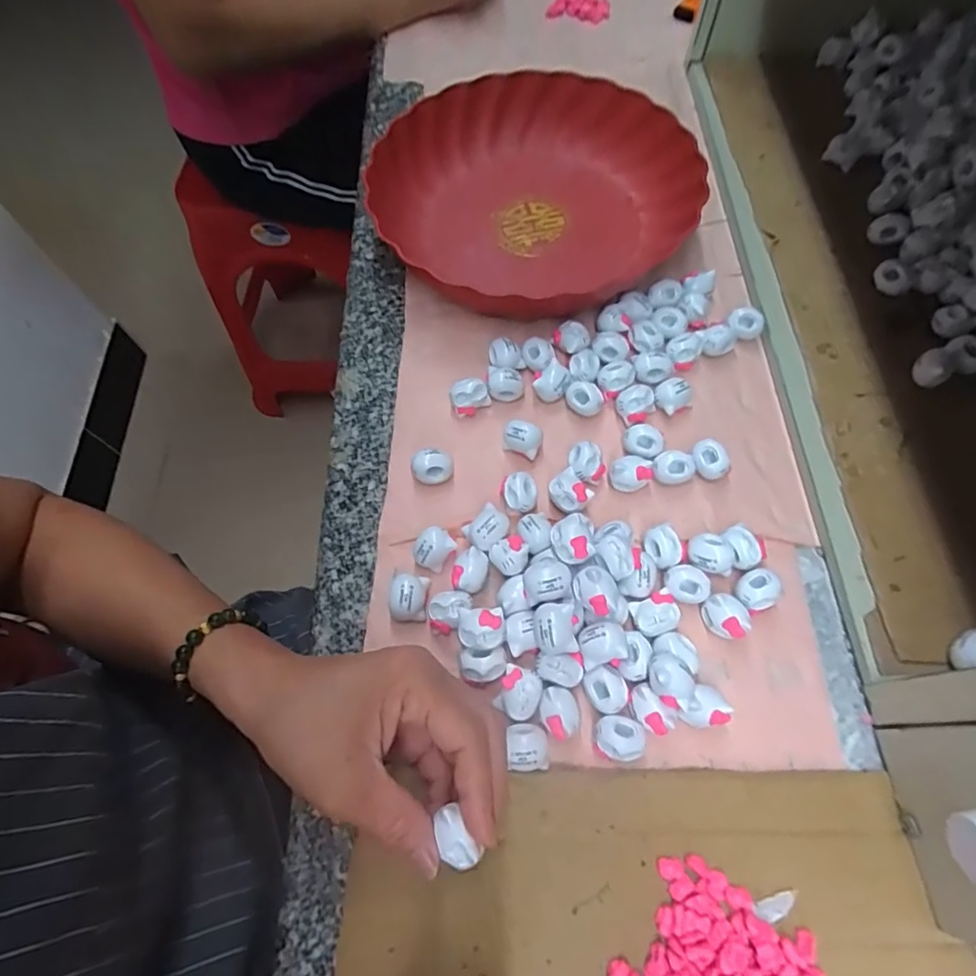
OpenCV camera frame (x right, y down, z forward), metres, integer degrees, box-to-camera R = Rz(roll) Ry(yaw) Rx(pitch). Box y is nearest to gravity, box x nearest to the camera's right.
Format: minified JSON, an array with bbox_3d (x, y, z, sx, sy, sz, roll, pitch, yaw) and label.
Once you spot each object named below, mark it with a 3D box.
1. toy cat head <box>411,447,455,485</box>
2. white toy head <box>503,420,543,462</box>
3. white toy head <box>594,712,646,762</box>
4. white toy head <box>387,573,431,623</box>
[{"bbox_3d":[-0.035,-0.012,0.352,0.025,0.022,0.018,-15,66,-4],"label":"toy cat head"},{"bbox_3d":[0.022,-0.031,0.360,0.024,0.023,0.016,27,69,14],"label":"white toy head"},{"bbox_3d":[0.066,0.128,0.285,0.025,0.015,0.022,-7,65,-1],"label":"white toy head"},{"bbox_3d":[-0.045,0.063,0.317,0.021,0.021,0.025,3,66,4],"label":"white toy head"}]

